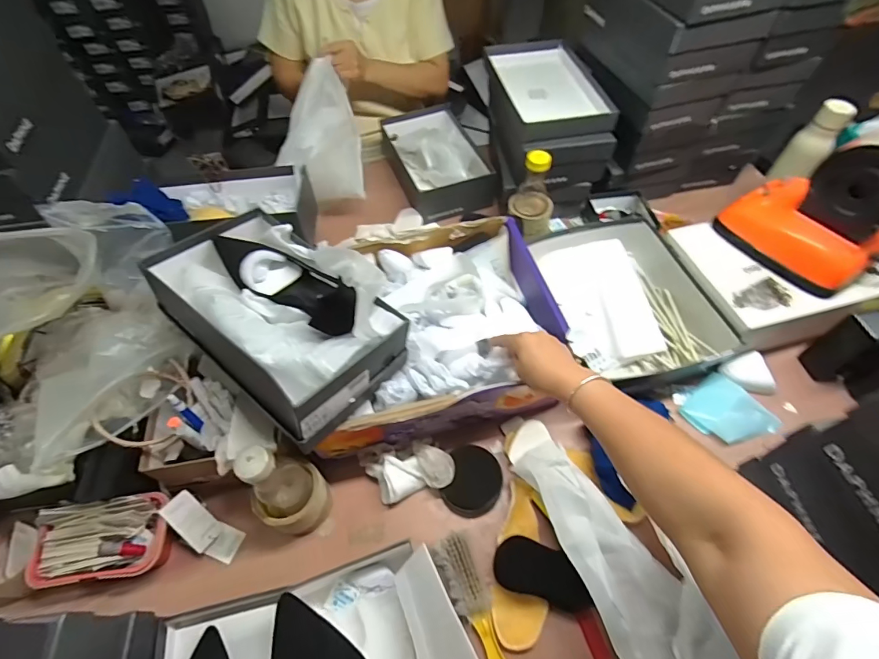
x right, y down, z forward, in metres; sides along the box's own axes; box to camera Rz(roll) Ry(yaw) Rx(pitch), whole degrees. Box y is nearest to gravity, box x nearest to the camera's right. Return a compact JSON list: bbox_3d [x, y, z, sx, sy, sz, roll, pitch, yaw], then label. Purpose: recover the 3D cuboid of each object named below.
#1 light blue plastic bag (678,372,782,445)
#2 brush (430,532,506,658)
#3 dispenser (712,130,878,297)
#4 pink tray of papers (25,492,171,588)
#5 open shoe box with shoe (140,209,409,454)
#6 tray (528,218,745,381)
[{"bbox_3d":[0.457,0.136,0.682,0.100,0.015,0.112,-41,72,-8],"label":"light blue plastic bag"},{"bbox_3d":[0.057,0.368,0.530,0.047,0.025,0.227,-22,59,-13],"label":"brush"},{"bbox_3d":[0.592,-0.199,0.661,0.119,0.221,0.210,-29,61,-17],"label":"dispenser"},{"bbox_3d":[-0.450,0.279,0.575,0.168,0.052,0.098,-6,56,-3],"label":"pink tray of papers"},{"bbox_3d":[-0.211,-0.022,0.570,0.303,0.124,0.200,33,63,21],"label":"open shoe box with shoe"},{"bbox_3d":[0.321,-0.059,0.774,0.228,0.077,0.343,-15,57,-9],"label":"tray"}]

